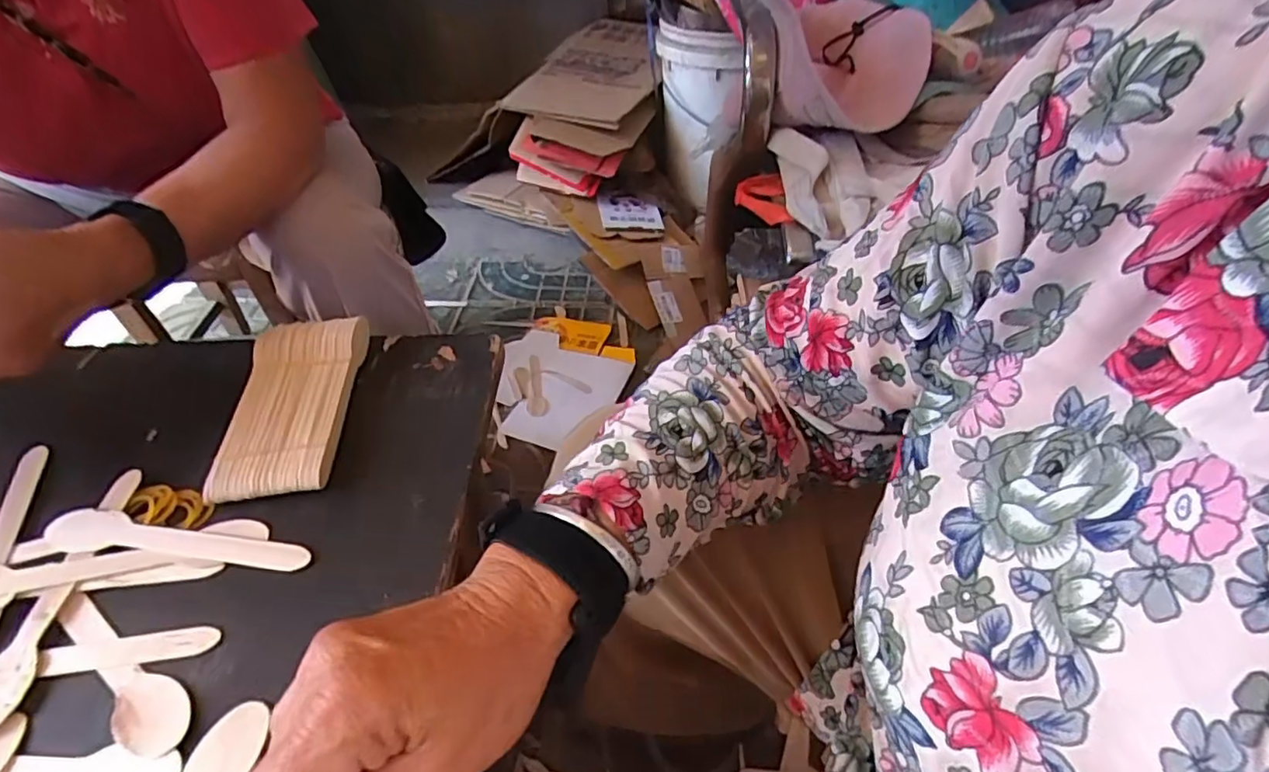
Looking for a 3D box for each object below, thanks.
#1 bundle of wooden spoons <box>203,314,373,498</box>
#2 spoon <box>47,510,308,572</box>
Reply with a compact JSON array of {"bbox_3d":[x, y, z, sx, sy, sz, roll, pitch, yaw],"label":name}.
[{"bbox_3d":[-0.235,0.010,0.418,0.073,0.027,0.149,-5,42,-6],"label":"bundle of wooden spoons"},{"bbox_3d":[-0.264,0.091,0.346,0.159,0.007,0.025,6,42,7],"label":"spoon"}]

